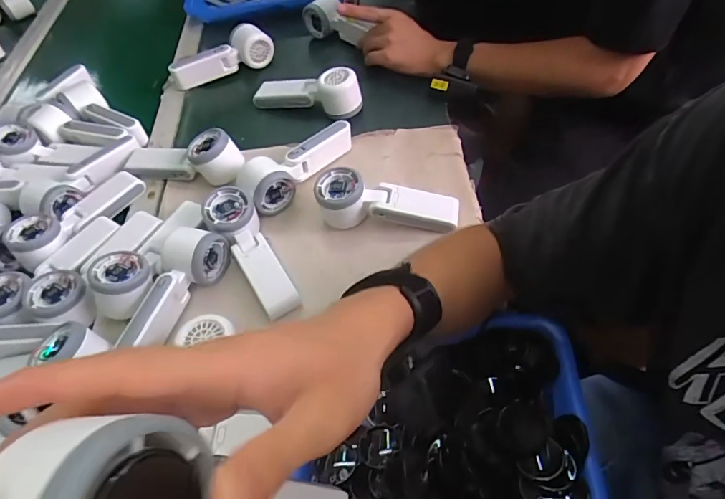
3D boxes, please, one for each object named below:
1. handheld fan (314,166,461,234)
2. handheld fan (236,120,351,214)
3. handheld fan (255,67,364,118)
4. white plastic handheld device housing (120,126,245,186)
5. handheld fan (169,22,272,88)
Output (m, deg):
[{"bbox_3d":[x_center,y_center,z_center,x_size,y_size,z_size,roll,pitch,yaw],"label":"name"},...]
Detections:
[{"bbox_3d":[0.029,-0.054,0.538,0.167,0.051,0.058,5,55,12],"label":"handheld fan"},{"bbox_3d":[-0.081,-0.113,0.593,0.171,0.052,0.059,-36,57,-17],"label":"handheld fan"},{"bbox_3d":[-0.085,-0.234,0.679,0.162,0.059,0.054,10,57,15],"label":"handheld fan"},{"bbox_3d":[-0.243,-0.125,0.606,0.170,0.046,0.057,0,55,9],"label":"white plastic handheld device housing"},{"bbox_3d":[-0.230,-0.313,0.748,0.168,0.066,0.050,-26,55,-11],"label":"handheld fan"}]

